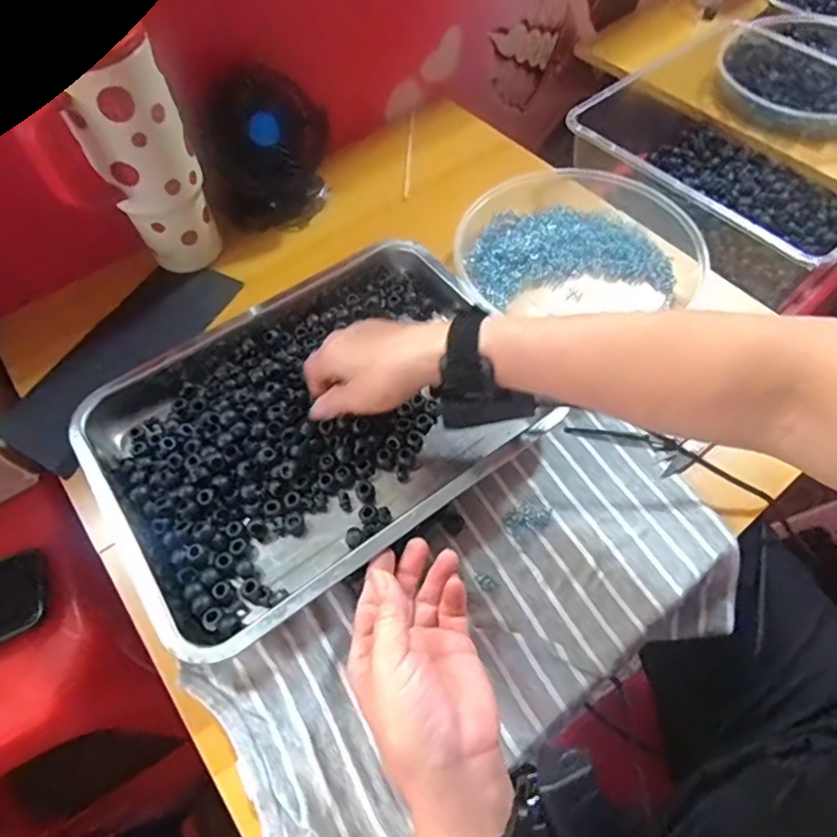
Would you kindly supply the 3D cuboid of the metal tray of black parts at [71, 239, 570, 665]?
[{"bbox_3d":[-0.087,-0.007,0.463,0.337,0.043,0.267,-35,65,-17],"label":"metal tray of black parts"}]

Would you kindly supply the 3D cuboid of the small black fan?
[{"bbox_3d":[-0.151,-0.269,0.560,0.127,0.126,0.059,-21,62,-10],"label":"small black fan"}]

